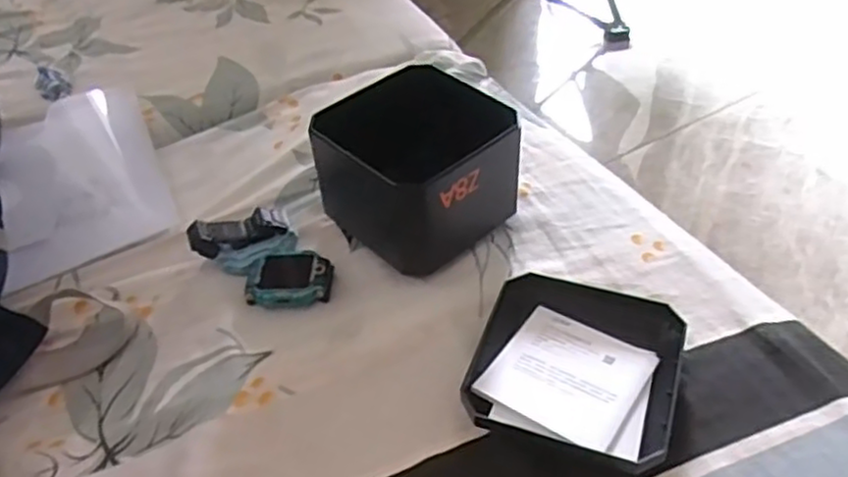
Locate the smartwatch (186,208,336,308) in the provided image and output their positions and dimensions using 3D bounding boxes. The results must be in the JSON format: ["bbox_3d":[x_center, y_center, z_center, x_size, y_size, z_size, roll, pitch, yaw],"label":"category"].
[{"bbox_3d":[-0.104,0.014,0.462,0.060,0.026,0.088,-32,50,-25],"label":"smartwatch"}]

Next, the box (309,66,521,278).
[{"bbox_3d":[-0.002,-0.045,0.471,0.108,0.088,0.101,-32,50,-25],"label":"box"}]

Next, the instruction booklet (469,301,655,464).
[{"bbox_3d":[0.080,0.077,0.386,0.084,0.012,0.082,18,49,22],"label":"instruction booklet"}]

